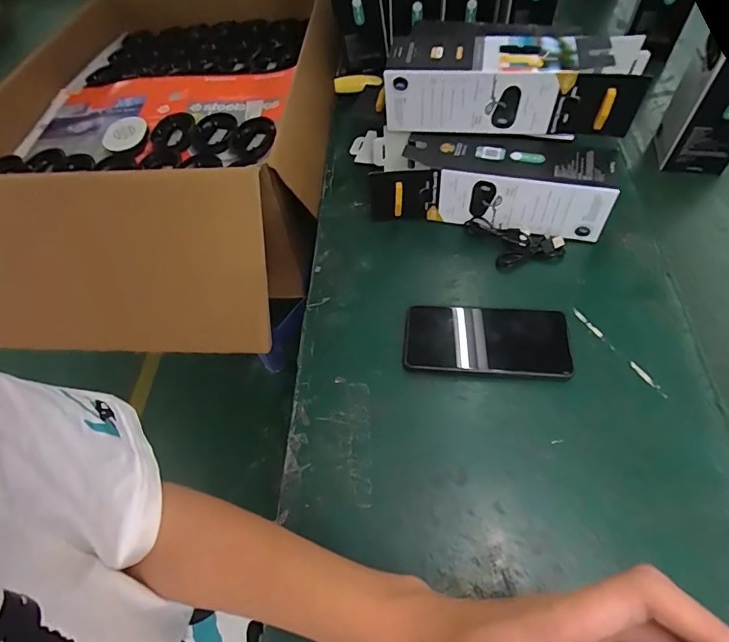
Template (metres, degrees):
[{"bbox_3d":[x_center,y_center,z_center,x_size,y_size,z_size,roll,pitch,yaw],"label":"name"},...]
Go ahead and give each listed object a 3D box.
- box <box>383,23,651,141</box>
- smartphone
[{"bbox_3d":[0.168,-0.271,0.502,0.281,0.072,0.097,6,60,10],"label":"box"},{"bbox_3d":[0.123,0.020,0.454,0.160,0.016,0.076,3,59,7],"label":"smartphone"}]

